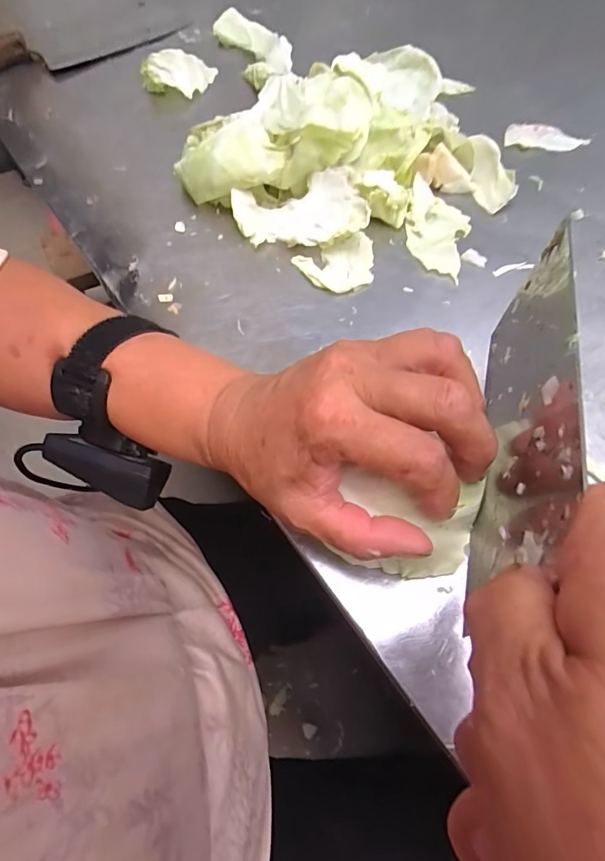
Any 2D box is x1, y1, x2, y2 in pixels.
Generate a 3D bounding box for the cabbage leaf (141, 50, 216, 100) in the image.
[{"bbox_3d":[-0.132,-0.393,0.477,0.052,0.030,0.070,19,62,11],"label":"cabbage leaf"}]

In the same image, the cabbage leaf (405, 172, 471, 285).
[{"bbox_3d":[0.106,-0.162,0.350,0.051,0.018,0.085,16,61,9],"label":"cabbage leaf"}]

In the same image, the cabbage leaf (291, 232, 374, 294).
[{"bbox_3d":[0.032,-0.128,0.336,0.064,0.007,0.046,-23,62,-12],"label":"cabbage leaf"}]

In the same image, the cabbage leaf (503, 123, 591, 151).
[{"bbox_3d":[0.238,-0.288,0.429,0.079,0.006,0.032,9,60,6],"label":"cabbage leaf"}]

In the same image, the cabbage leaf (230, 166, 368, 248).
[{"bbox_3d":[-0.004,-0.168,0.344,0.097,0.031,0.066,-9,60,-4],"label":"cabbage leaf"}]

